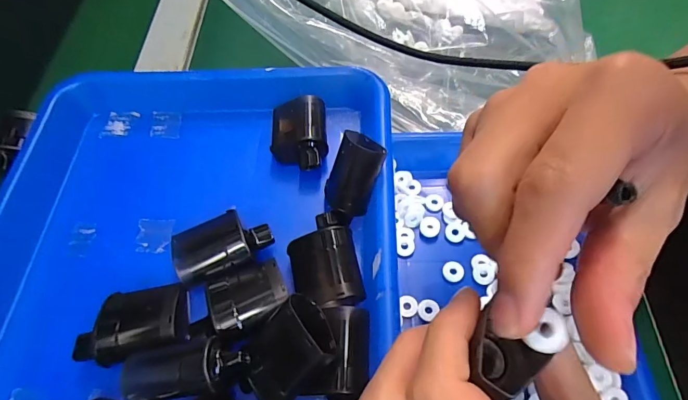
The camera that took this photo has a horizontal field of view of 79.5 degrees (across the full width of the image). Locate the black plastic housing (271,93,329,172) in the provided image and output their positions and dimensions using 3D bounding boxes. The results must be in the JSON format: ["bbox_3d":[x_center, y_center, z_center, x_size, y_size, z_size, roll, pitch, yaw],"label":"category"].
[{"bbox_3d":[-0.030,-0.044,0.282,0.036,0.027,0.054,-4,61,1],"label":"black plastic housing"}]

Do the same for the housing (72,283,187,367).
[{"bbox_3d":[-0.113,0.068,0.226,0.058,0.027,0.036,-16,61,-5],"label":"housing"}]

